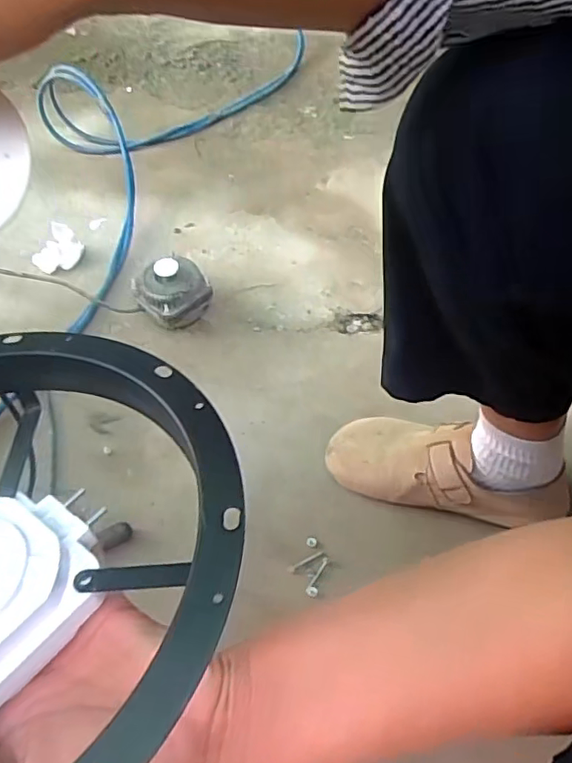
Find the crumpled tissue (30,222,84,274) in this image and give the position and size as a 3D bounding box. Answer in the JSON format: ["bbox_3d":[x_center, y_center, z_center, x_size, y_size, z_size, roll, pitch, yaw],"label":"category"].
[{"bbox_3d":[-0.324,-0.191,0.827,0.051,0.030,0.069,26,55,19],"label":"crumpled tissue"}]

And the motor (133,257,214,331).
[{"bbox_3d":[-0.149,-0.119,0.758,0.081,0.076,0.076,-36,60,-25],"label":"motor"}]

